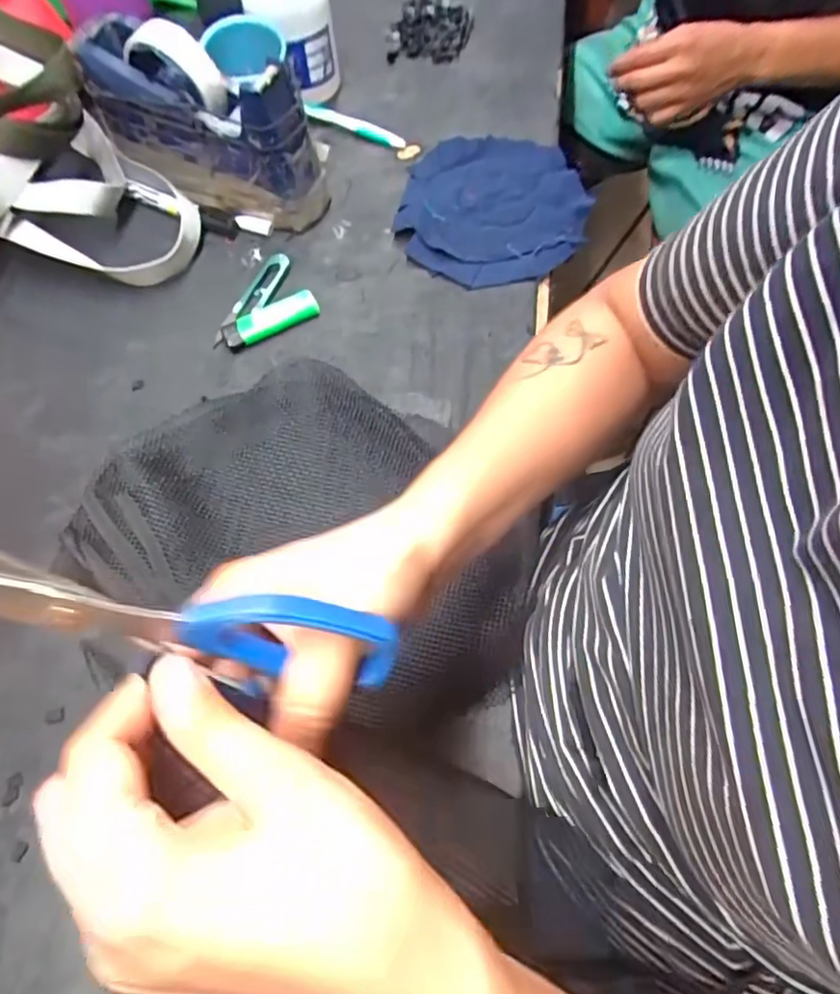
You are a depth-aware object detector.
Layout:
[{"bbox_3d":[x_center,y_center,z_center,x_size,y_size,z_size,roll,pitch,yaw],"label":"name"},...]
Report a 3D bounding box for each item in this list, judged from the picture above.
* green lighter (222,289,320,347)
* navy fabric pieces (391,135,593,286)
[{"bbox_3d":[-0.124,-0.148,0.512,0.082,0.011,0.025,-28,68,-11],"label":"green lighter"},{"bbox_3d":[0.068,-0.267,0.555,0.163,0.012,0.182,9,66,5],"label":"navy fabric pieces"}]

